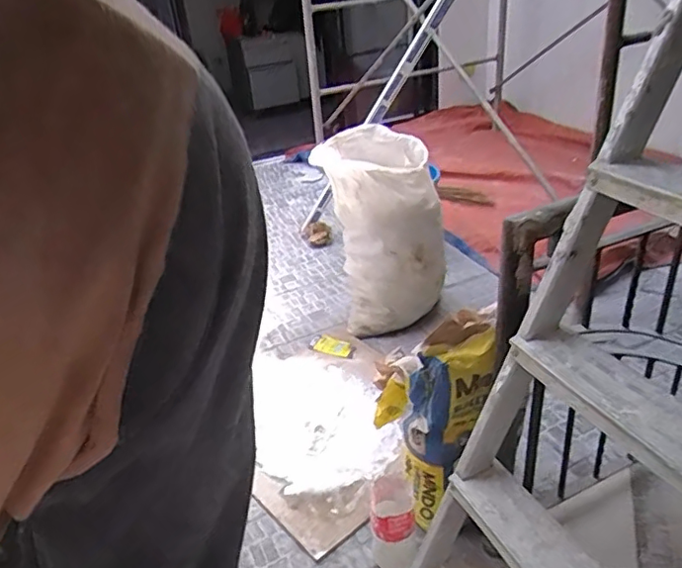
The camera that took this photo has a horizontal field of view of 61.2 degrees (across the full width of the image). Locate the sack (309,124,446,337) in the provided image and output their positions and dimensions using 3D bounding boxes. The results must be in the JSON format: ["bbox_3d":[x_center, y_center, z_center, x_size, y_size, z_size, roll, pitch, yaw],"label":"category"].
[{"bbox_3d":[0.137,-0.142,1.856,0.360,0.639,0.340,-3,31,4],"label":"sack"}]

